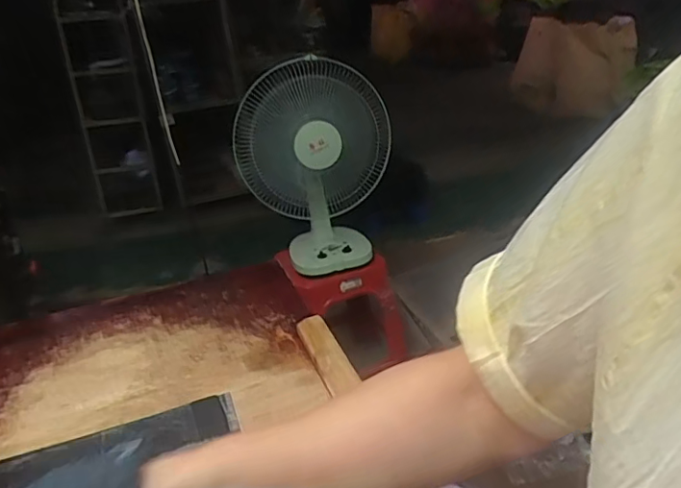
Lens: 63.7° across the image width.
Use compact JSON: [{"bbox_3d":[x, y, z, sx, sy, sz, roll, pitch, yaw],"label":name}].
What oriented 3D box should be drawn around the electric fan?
[{"bbox_3d":[-0.075,-0.228,1.528,0.408,0.545,0.300,-11,26,-10],"label":"electric fan"}]

